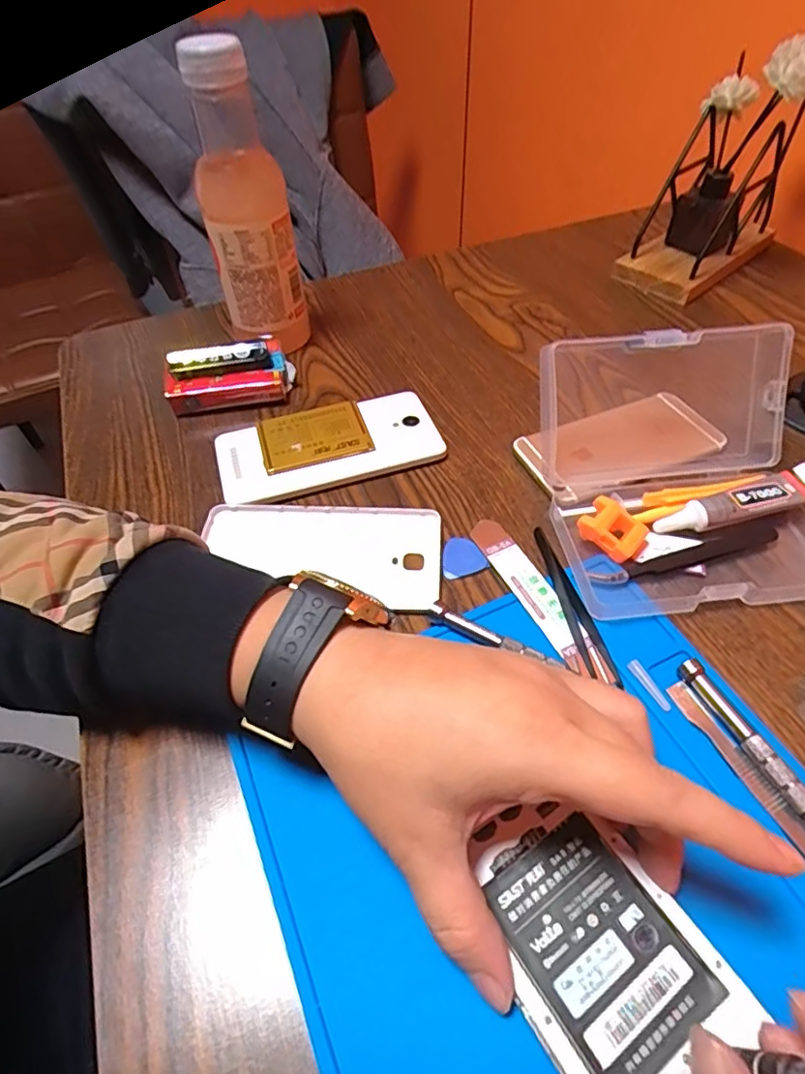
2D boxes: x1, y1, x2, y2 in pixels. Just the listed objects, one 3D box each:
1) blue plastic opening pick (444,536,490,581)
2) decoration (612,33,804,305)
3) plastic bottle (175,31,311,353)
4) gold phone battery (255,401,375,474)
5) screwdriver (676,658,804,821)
[{"bbox_3d":[0.034,0.011,0.339,0.026,0.004,0.027,-16,52,-11],"label":"blue plastic opening pick"},{"bbox_3d":[0.286,-0.326,0.507,0.097,0.170,0.169,31,57,24],"label":"decoration"},{"bbox_3d":[-0.118,-0.245,0.427,0.061,0.201,0.073,-16,52,-12],"label":"plastic bottle"},{"bbox_3d":[-0.061,-0.068,0.396,0.072,0.009,0.053,-15,51,-11],"label":"gold phone battery"},{"bbox_3d":[0.160,0.100,0.253,0.009,0.013,0.101,-18,52,-13],"label":"screwdriver"}]

